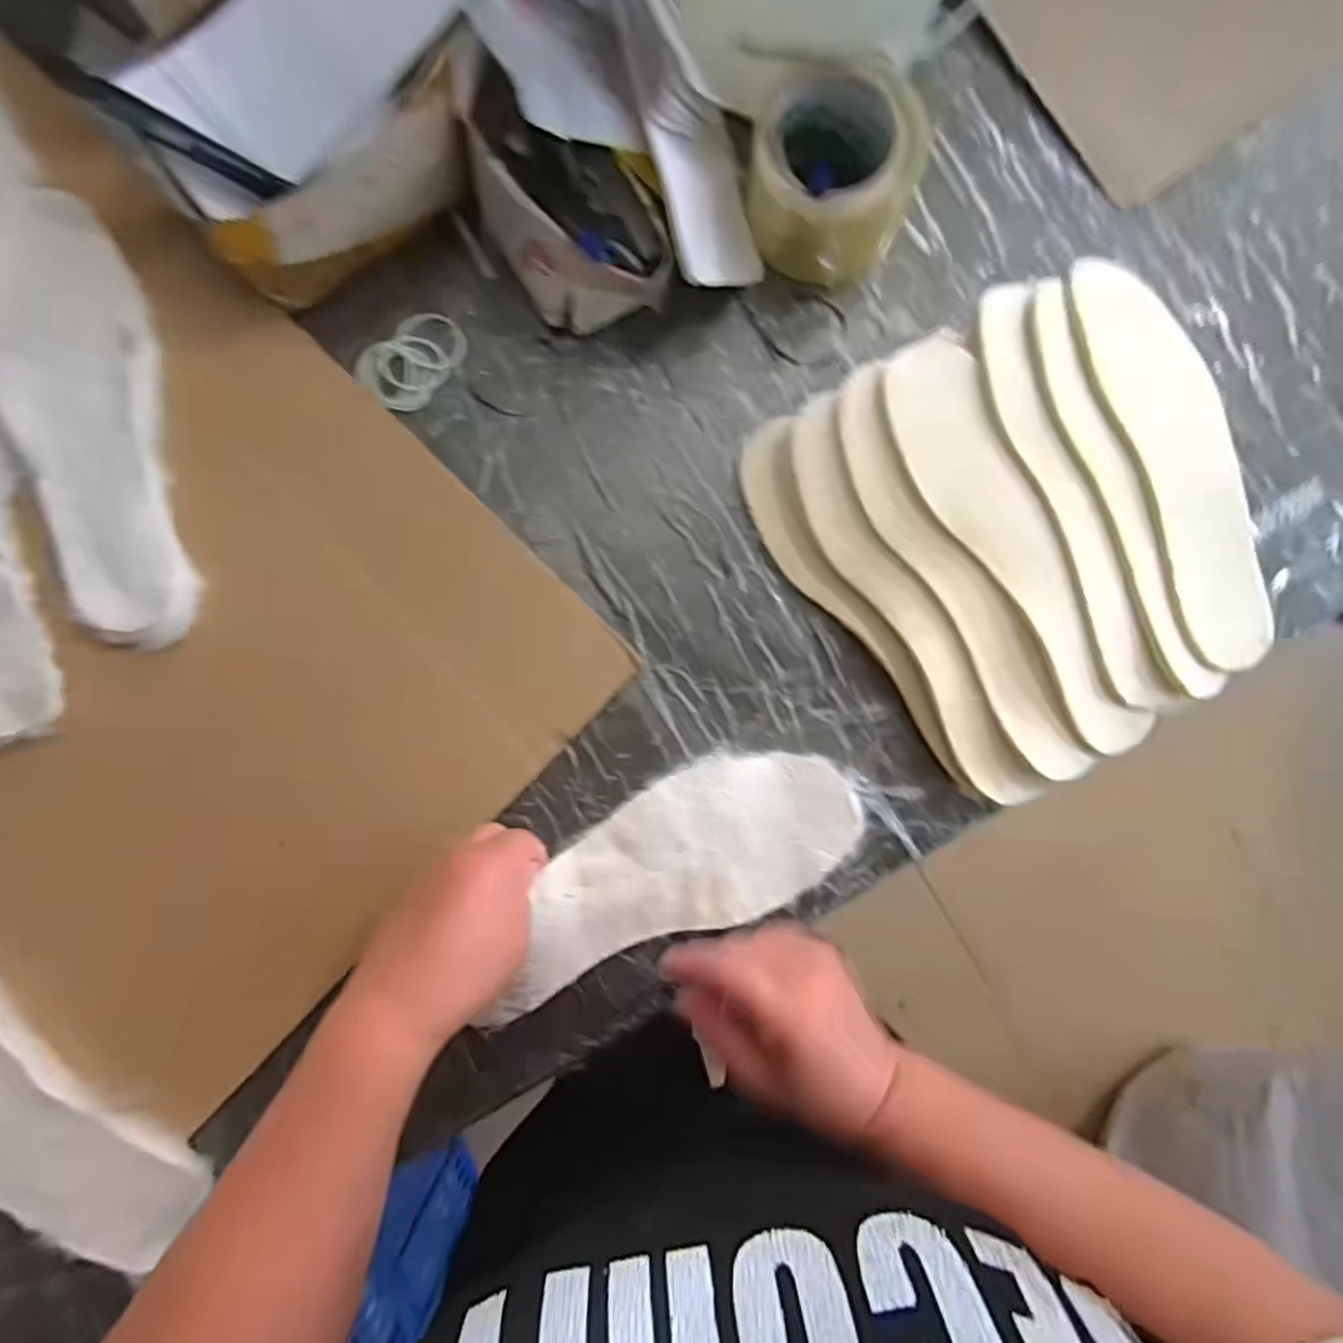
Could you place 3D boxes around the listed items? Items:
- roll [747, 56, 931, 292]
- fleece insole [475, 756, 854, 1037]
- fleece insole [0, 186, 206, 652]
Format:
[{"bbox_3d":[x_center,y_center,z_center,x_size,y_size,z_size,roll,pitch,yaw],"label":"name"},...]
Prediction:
[{"bbox_3d":[0.103,-0.315,0.442,0.103,0.071,0.097,0,86,0],"label":"roll"},{"bbox_3d":[-0.002,0.122,0.429,0.238,0.016,0.096,-27,89,-1],"label":"fleece insole"},{"bbox_3d":[-0.372,-0.158,0.438,0.093,0.016,0.289,-14,86,-1],"label":"fleece insole"}]

